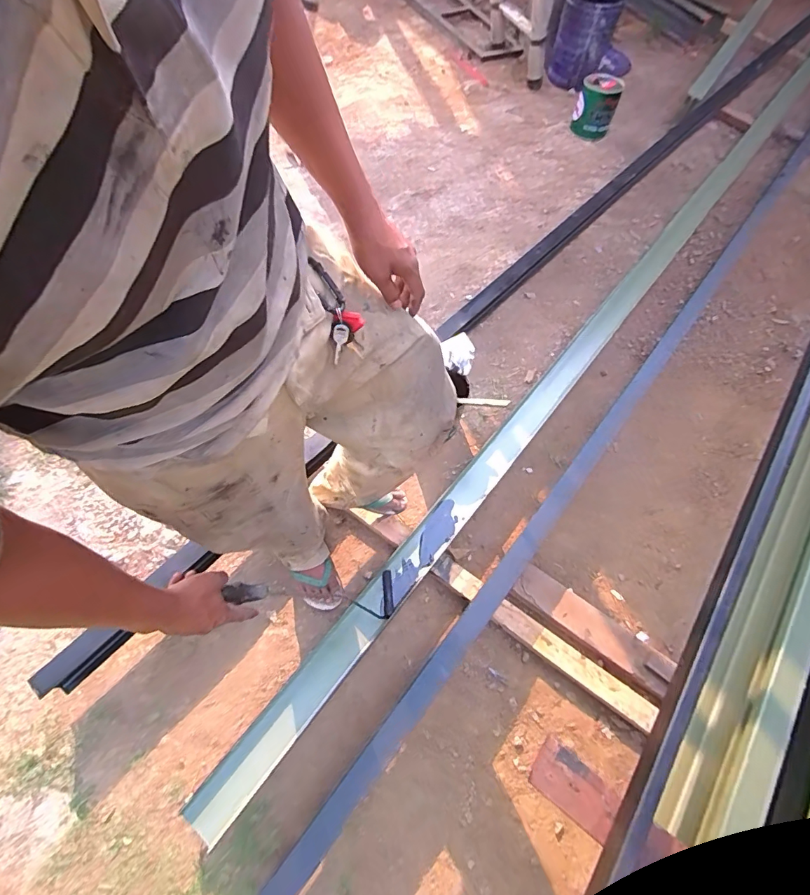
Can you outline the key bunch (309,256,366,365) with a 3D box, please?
[{"bbox_3d":[-0.083,-0.168,0.546,0.049,0.125,0.029,-27,26,-13],"label":"key bunch"}]

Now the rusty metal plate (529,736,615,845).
[{"bbox_3d":[0.315,0.633,0.821,0.157,0.014,0.087,37,69,14],"label":"rusty metal plate"}]

